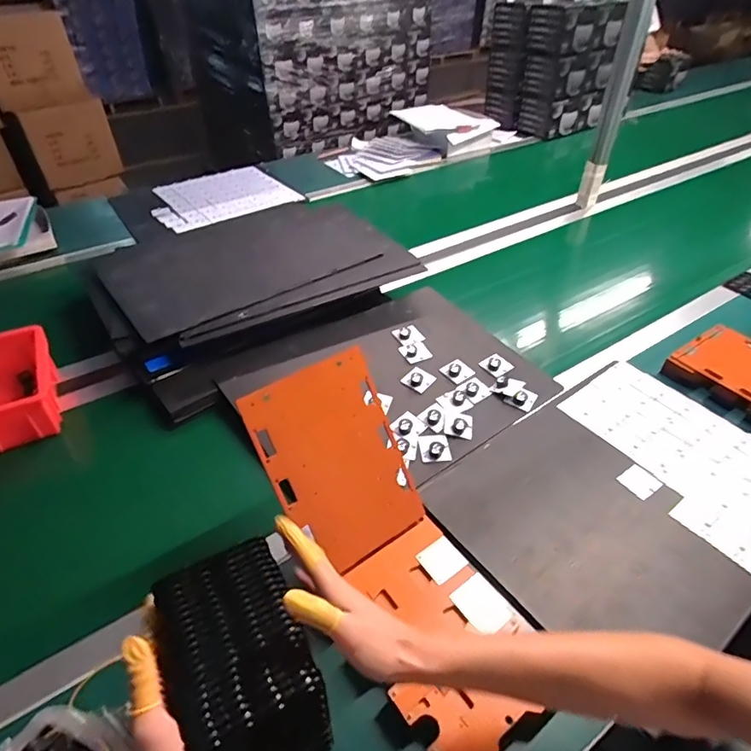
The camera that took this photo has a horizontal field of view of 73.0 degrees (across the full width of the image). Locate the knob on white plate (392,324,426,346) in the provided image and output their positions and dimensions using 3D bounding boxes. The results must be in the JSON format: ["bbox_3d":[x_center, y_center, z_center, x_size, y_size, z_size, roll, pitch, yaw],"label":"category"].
[{"bbox_3d":[0.064,-0.079,0.961,0.047,0.014,0.053,-19,46,-19],"label":"knob on white plate"}]

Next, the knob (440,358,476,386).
[{"bbox_3d":[0.146,-0.013,0.903,0.046,0.023,0.048,-28,49,-27],"label":"knob"}]

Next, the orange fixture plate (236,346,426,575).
[{"bbox_3d":[-0.043,0.102,0.603,0.158,0.231,0.011,-26,7,-28],"label":"orange fixture plate"}]

